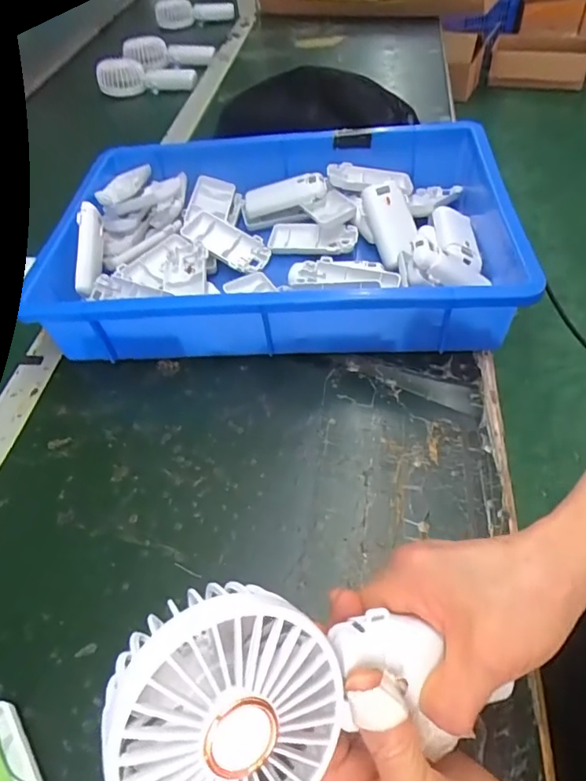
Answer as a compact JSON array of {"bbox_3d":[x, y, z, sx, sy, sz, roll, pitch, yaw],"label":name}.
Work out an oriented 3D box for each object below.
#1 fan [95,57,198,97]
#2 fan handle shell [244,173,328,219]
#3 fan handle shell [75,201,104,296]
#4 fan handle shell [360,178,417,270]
[{"bbox_3d":[-0.287,-0.611,0.971,0.196,0.062,0.033,-2,51,4],"label":"fan"},{"bbox_3d":[-0.009,-0.220,0.571,0.095,0.018,0.043,-7,76,20],"label":"fan handle shell"},{"bbox_3d":[-0.198,-0.137,0.490,0.015,0.027,0.090,-1,79,5],"label":"fan handle shell"},{"bbox_3d":[0.101,-0.170,0.516,0.042,0.024,0.096,-11,82,-3],"label":"fan handle shell"}]

